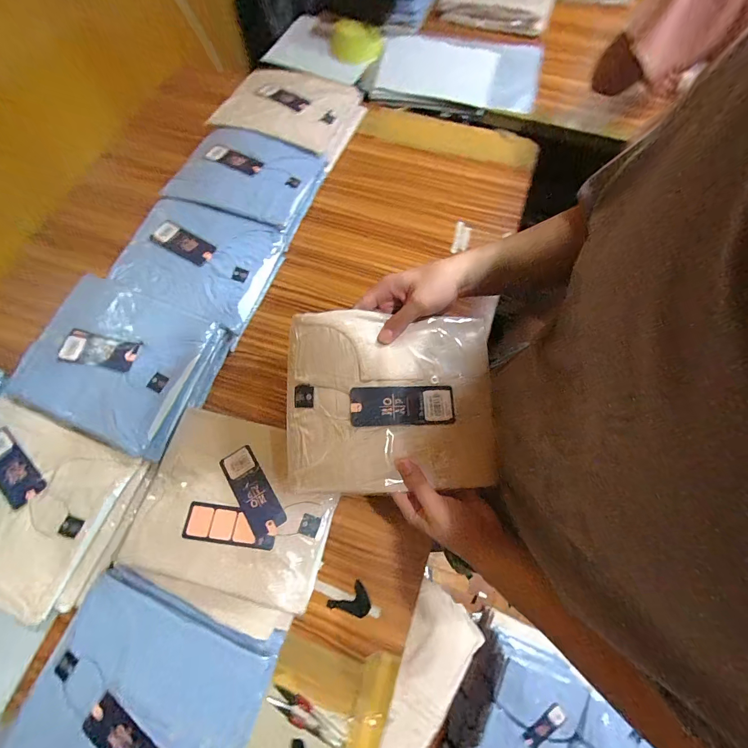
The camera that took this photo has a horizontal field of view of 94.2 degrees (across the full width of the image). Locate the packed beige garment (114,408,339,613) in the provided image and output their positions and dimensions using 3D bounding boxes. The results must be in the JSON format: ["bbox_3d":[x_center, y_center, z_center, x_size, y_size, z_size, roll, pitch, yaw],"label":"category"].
[{"bbox_3d":[-0.185,0.170,0.471,0.257,0.027,0.217,13,71,5],"label":"packed beige garment"}]

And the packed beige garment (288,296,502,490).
[{"bbox_3d":[0.025,0.022,0.408,0.247,0.045,0.211,-4,70,0],"label":"packed beige garment"}]

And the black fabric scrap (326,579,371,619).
[{"bbox_3d":[-0.032,0.318,0.478,0.053,0.005,0.040,-30,73,-9],"label":"black fabric scrap"}]

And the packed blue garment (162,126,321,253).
[{"bbox_3d":[-0.246,-0.376,0.684,0.261,0.086,0.205,18,72,7],"label":"packed blue garment"}]

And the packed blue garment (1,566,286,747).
[{"bbox_3d":[-0.269,0.386,0.405,0.258,0.019,0.225,19,72,8],"label":"packed blue garment"}]

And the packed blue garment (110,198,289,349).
[{"bbox_3d":[-0.302,-0.196,0.592,0.247,0.043,0.207,21,68,0],"label":"packed blue garment"}]

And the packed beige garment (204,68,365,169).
[{"bbox_3d":[-0.176,-0.562,0.751,0.271,0.080,0.227,13,71,5],"label":"packed beige garment"}]

